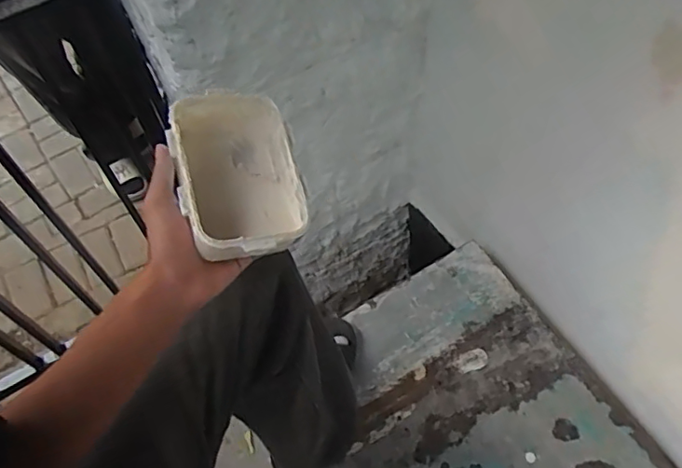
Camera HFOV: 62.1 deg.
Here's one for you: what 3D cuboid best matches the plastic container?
[{"bbox_3d":[-0.094,-0.046,0.488,0.109,0.060,0.149,-3,64,-26],"label":"plastic container"}]

